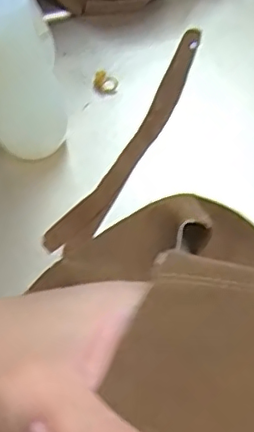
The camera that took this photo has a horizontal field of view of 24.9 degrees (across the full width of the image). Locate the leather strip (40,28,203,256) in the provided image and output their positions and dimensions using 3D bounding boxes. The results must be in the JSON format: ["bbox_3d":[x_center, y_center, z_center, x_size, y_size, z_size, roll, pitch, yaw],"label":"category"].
[{"bbox_3d":[0.015,-0.086,0.568,0.038,0.008,0.317,21,57,18],"label":"leather strip"}]

